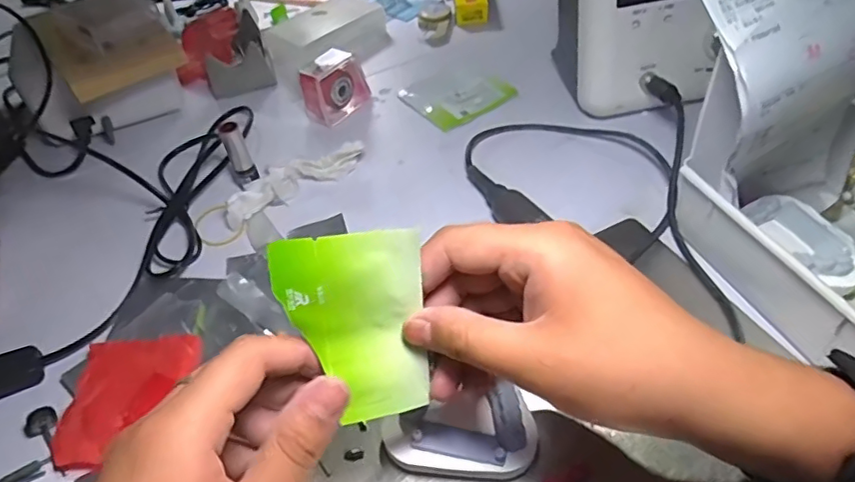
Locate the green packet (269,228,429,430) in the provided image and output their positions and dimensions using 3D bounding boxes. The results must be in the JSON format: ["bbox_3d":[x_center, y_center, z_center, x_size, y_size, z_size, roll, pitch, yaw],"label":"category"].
[{"bbox_3d":[-0.033,0.040,0.258,0.063,0.089,0.005,-7,16,-11],"label":"green packet"}]

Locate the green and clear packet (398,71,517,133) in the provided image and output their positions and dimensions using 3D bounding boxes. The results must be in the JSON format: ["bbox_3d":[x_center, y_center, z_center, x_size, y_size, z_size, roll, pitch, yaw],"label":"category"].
[{"bbox_3d":[0.028,-0.143,0.547,0.086,0.006,0.083,-30,52,-20],"label":"green and clear packet"}]

